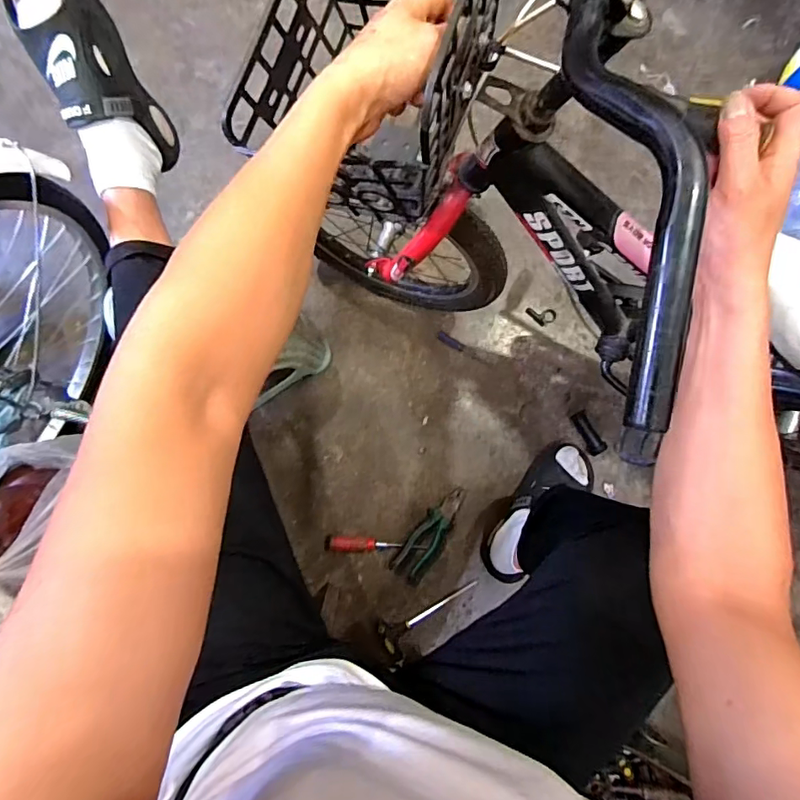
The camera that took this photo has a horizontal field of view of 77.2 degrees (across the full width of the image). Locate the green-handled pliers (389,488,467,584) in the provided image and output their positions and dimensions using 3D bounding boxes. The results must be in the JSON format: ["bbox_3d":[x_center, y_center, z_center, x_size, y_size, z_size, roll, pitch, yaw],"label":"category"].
[{"bbox_3d":[0.056,0.246,0.928,0.062,0.023,0.191,33,87,0],"label":"green-handled pliers"}]

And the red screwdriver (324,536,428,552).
[{"bbox_3d":[-0.046,0.267,0.927,0.186,0.031,0.030,1,88,-2],"label":"red screwdriver"}]

